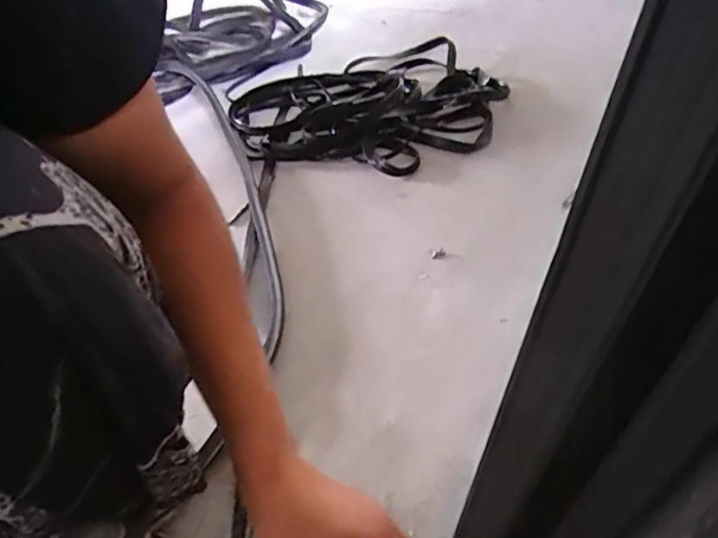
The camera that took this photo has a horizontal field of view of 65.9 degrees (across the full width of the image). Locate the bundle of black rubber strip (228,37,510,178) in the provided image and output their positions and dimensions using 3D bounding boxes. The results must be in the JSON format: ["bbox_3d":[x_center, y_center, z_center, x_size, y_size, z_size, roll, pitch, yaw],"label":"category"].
[{"bbox_3d":[0.020,-0.319,1.094,0.518,0.065,0.462,-15,40,-8],"label":"bundle of black rubber strip"}]

